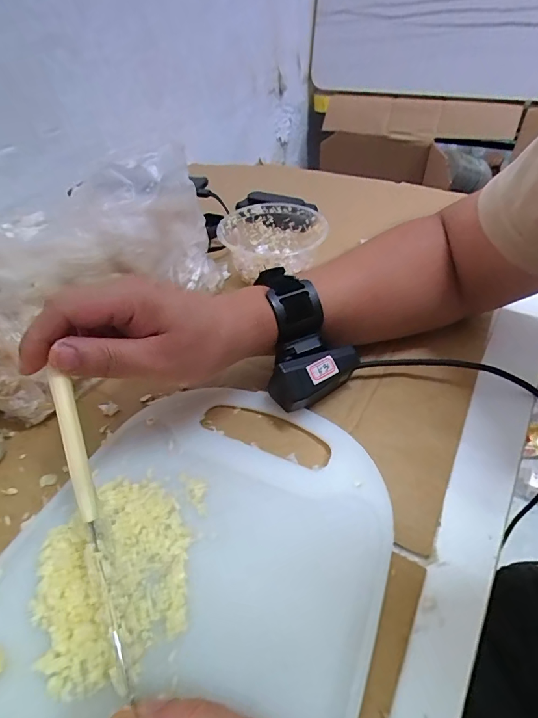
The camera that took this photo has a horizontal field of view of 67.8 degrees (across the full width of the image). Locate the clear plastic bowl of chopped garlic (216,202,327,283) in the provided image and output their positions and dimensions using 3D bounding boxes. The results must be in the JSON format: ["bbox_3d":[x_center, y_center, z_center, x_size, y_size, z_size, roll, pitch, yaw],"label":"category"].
[{"bbox_3d":[0.005,-0.120,0.428,0.104,0.058,0.087,4,46,8],"label":"clear plastic bowl of chopped garlic"}]

